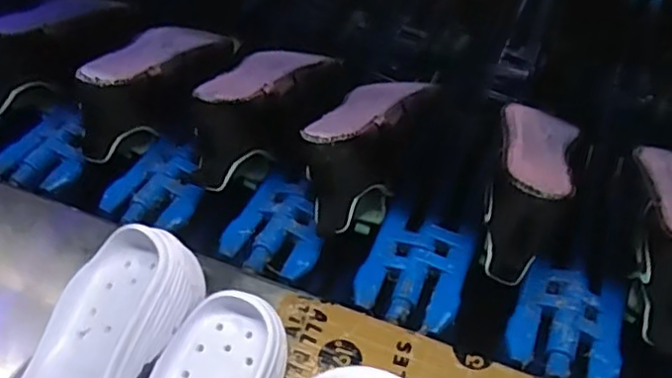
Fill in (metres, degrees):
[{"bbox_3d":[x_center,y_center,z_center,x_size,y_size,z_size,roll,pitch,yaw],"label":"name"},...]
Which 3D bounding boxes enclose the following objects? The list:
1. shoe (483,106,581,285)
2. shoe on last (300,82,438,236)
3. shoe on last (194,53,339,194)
[{"bbox_3d":[0.182,-0.016,0.582,0.076,0.086,0.199,10,48,11],"label":"shoe"},{"bbox_3d":[0.032,-0.054,0.632,0.077,0.097,0.225,16,50,16],"label":"shoe on last"},{"bbox_3d":[-0.082,-0.093,0.676,0.087,0.108,0.234,21,51,20],"label":"shoe on last"}]

